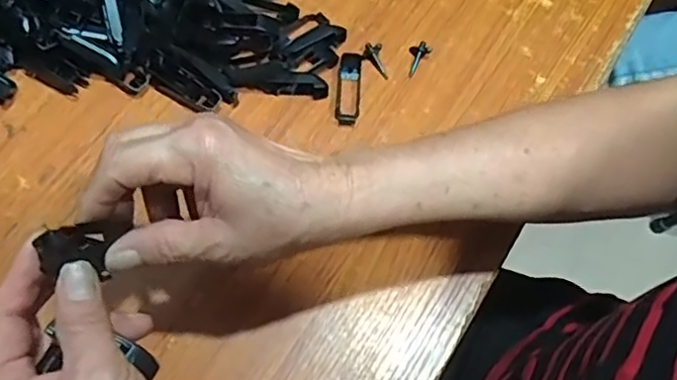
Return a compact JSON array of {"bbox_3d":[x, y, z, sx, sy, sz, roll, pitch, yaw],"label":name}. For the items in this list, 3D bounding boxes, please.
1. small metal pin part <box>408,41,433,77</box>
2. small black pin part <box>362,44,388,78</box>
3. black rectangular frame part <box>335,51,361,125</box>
[{"bbox_3d":[0.062,-0.101,0.469,0.016,0.011,0.027,15,67,5],"label":"small metal pin part"},{"bbox_3d":[0.030,-0.101,0.469,0.016,0.007,0.032,-23,83,-11],"label":"small black pin part"},{"bbox_3d":[0.008,-0.077,0.458,0.017,0.010,0.059,4,66,0],"label":"black rectangular frame part"}]

